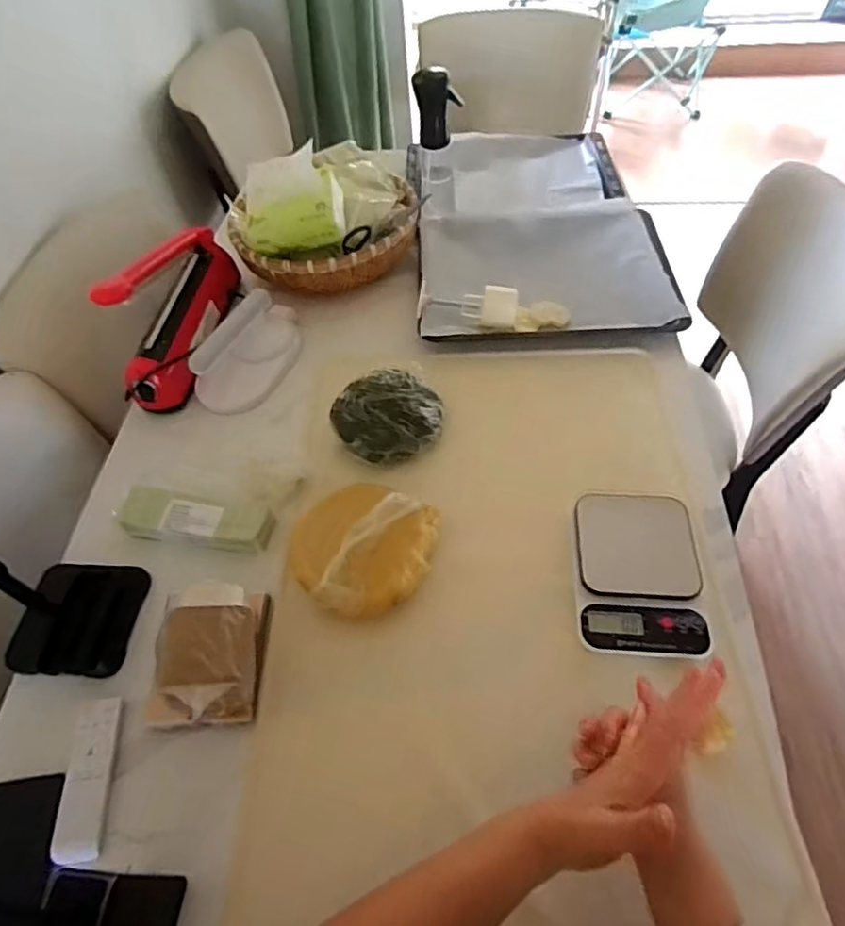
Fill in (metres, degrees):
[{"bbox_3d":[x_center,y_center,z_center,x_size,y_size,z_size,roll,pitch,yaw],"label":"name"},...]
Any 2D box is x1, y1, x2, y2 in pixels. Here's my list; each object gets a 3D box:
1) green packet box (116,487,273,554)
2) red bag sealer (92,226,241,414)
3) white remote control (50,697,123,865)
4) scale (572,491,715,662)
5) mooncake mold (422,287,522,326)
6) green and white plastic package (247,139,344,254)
[{"bbox_3d":[-0.269,0.069,0.694,0.179,0.042,0.060,6,56,9],"label":"green packet box"},{"bbox_3d":[-0.354,-0.241,0.835,0.075,0.167,0.309,2,55,6],"label":"red bag sealer"},{"bbox_3d":[-0.313,0.292,0.548,0.039,0.014,0.136,-8,55,-1],"label":"white remote control"},{"bbox_3d":[0.229,0.115,0.622,0.128,0.022,0.177,3,55,6],"label":"scale"},{"bbox_3d":[0.100,-0.234,0.869,0.082,0.041,0.044,5,56,8],"label":"mooncake mold"},{"bbox_3d":[-0.190,-0.384,0.871,0.139,0.132,0.085,-6,13,7],"label":"green and white plastic package"}]

